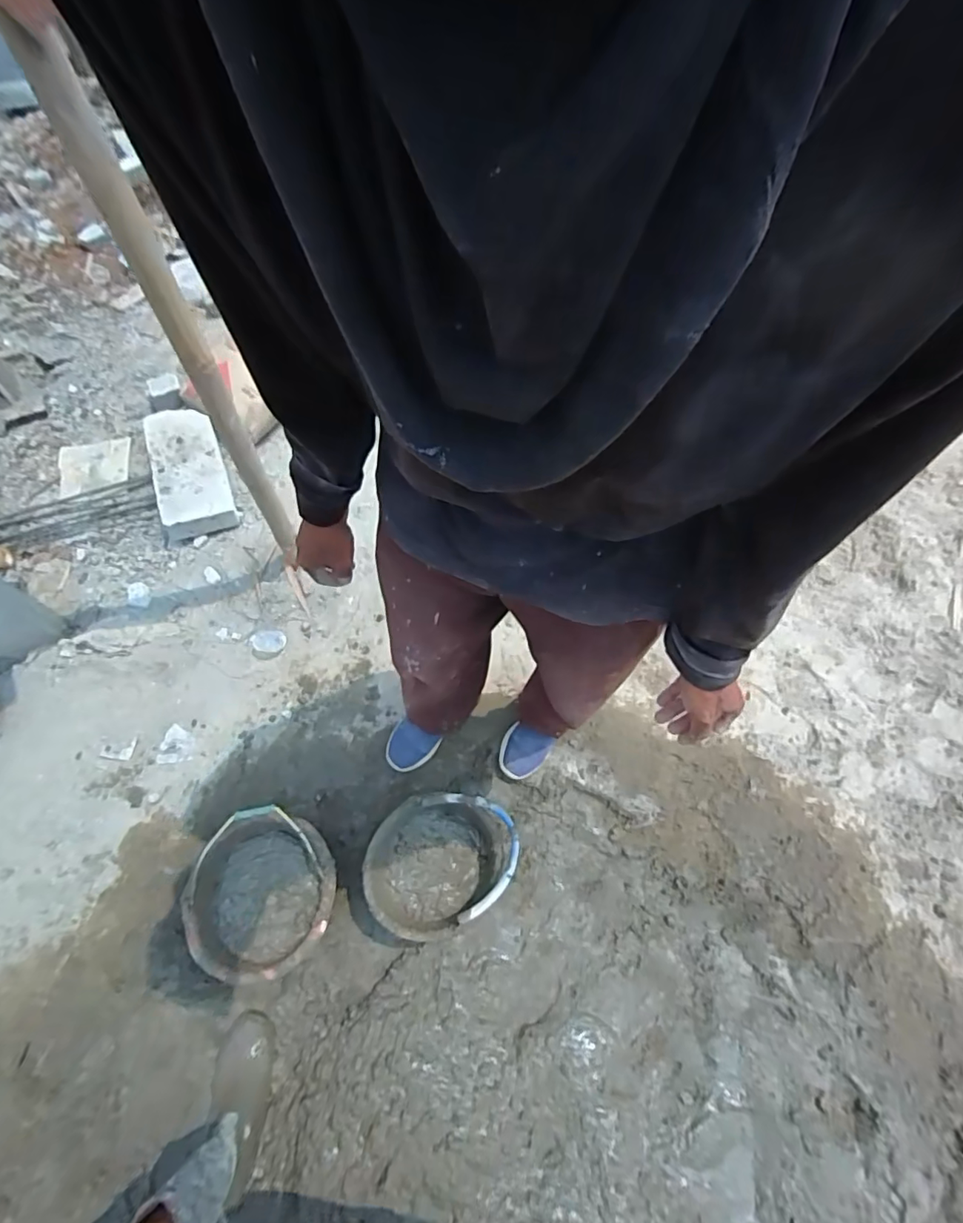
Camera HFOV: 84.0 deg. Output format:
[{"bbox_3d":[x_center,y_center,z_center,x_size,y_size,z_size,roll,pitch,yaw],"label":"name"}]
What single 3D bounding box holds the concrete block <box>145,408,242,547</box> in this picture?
[{"bbox_3d":[-0.937,-0.454,1.704,0.213,0.092,0.485,-20,65,-10],"label":"concrete block"}]

